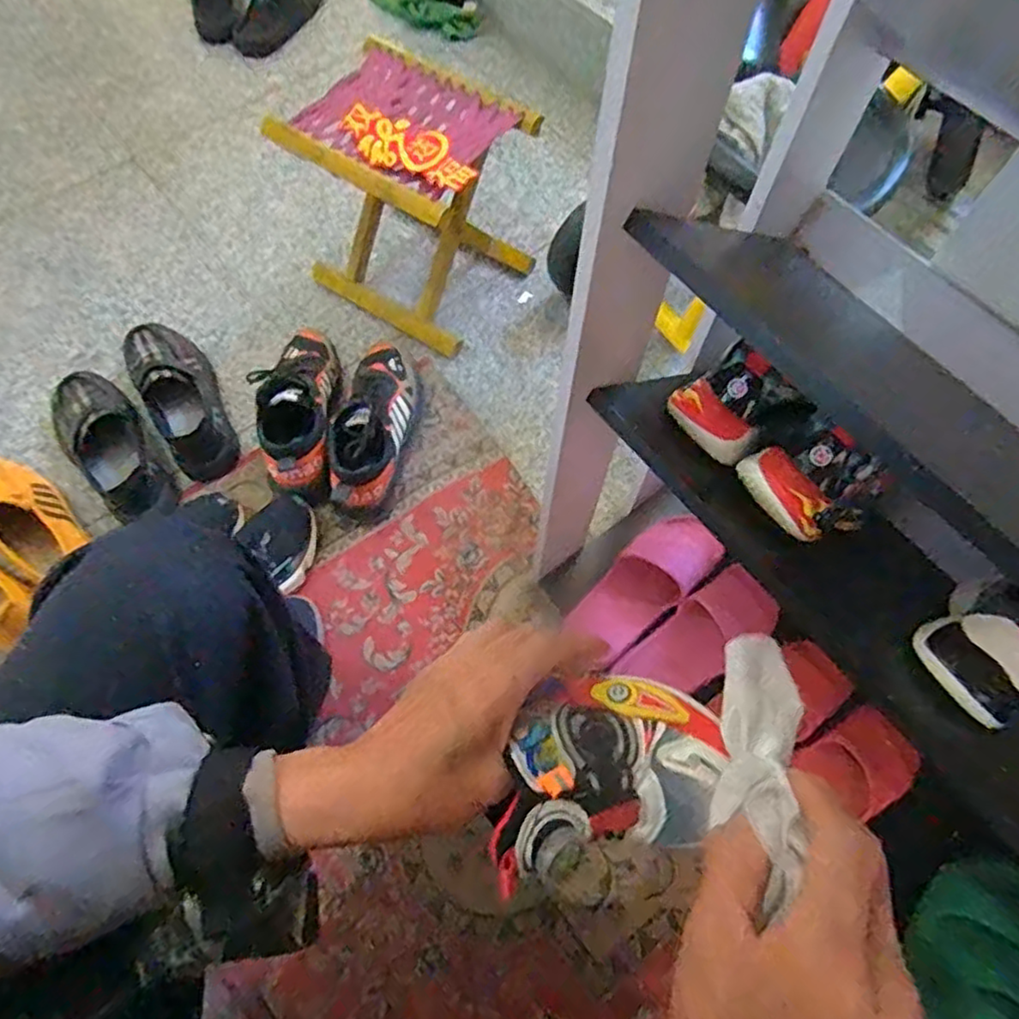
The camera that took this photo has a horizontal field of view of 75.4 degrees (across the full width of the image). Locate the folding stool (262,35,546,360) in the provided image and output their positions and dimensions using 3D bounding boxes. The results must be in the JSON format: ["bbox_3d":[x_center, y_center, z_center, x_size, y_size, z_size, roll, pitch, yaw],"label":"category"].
[{"bbox_3d":[-0.134,-0.422,0.925,0.246,0.275,0.226,37,70,15],"label":"folding stool"}]

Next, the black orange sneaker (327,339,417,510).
[{"bbox_3d":[-0.182,-0.123,0.887,0.085,0.095,0.273,3,66,1],"label":"black orange sneaker"}]

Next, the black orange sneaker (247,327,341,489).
[{"bbox_3d":[-0.281,-0.142,0.885,0.094,0.112,0.233,-8,66,-4],"label":"black orange sneaker"}]

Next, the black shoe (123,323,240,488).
[{"bbox_3d":[-0.450,-0.158,0.908,0.089,0.079,0.239,-30,69,-13],"label":"black shoe"}]

